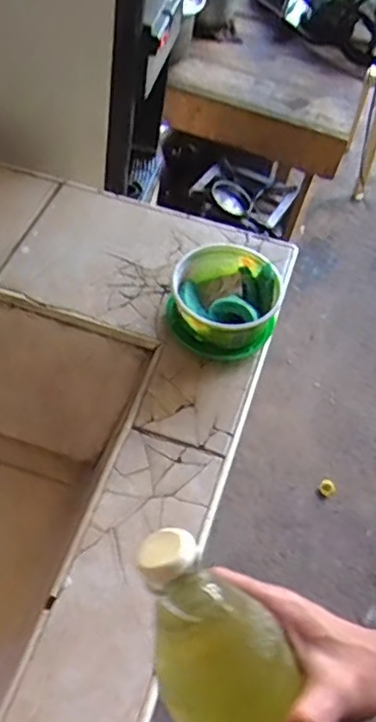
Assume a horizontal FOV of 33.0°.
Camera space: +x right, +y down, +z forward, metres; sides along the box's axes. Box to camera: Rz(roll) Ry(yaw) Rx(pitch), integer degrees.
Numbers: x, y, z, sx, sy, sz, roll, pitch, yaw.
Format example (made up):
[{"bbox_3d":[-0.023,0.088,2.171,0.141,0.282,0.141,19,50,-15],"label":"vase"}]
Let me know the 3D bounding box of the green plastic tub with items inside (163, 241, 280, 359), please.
[{"bbox_3d":[0.038,-0.064,0.662,0.107,0.055,0.117,3,54,-4],"label":"green plastic tub with items inside"}]

